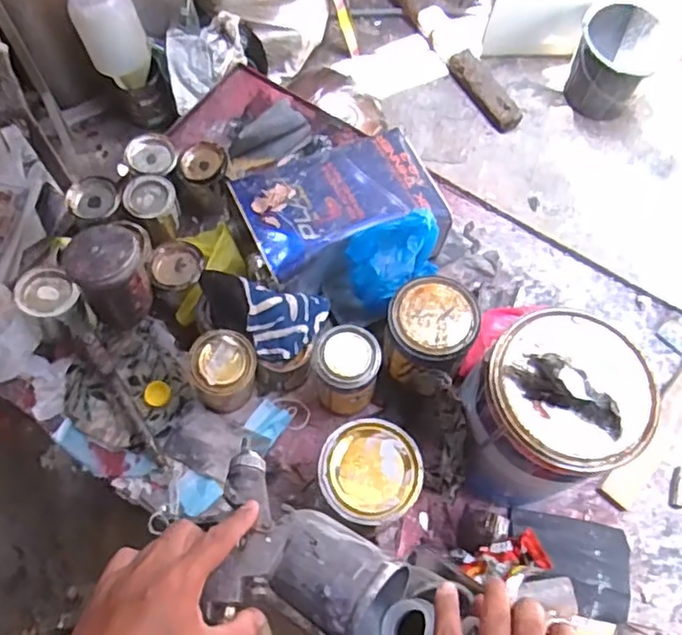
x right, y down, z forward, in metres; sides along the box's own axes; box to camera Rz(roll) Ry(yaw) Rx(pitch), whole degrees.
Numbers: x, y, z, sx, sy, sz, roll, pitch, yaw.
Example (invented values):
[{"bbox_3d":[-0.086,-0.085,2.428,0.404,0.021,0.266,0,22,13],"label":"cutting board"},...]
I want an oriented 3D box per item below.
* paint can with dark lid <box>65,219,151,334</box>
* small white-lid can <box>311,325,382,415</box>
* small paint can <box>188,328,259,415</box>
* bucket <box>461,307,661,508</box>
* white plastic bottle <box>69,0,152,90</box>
[{"bbox_3d":[-0.263,-0.048,0.718,0.077,0.114,0.081,0,67,1],"label":"paint can with dark lid"},{"bbox_3d":[0.007,0.064,0.728,0.072,0.125,0.067,0,67,1],"label":"small white-lid can"},{"bbox_3d":[-0.132,0.067,0.719,0.069,0.117,0.064,-10,67,-3],"label":"small paint can"},{"bbox_3d":[0.215,0.110,0.677,0.158,0.216,0.160,0,67,1],"label":"bucket"},{"bbox_3d":[-0.589,-0.728,1.598,0.158,0.229,0.143,-24,69,-9],"label":"white plastic bottle"}]

